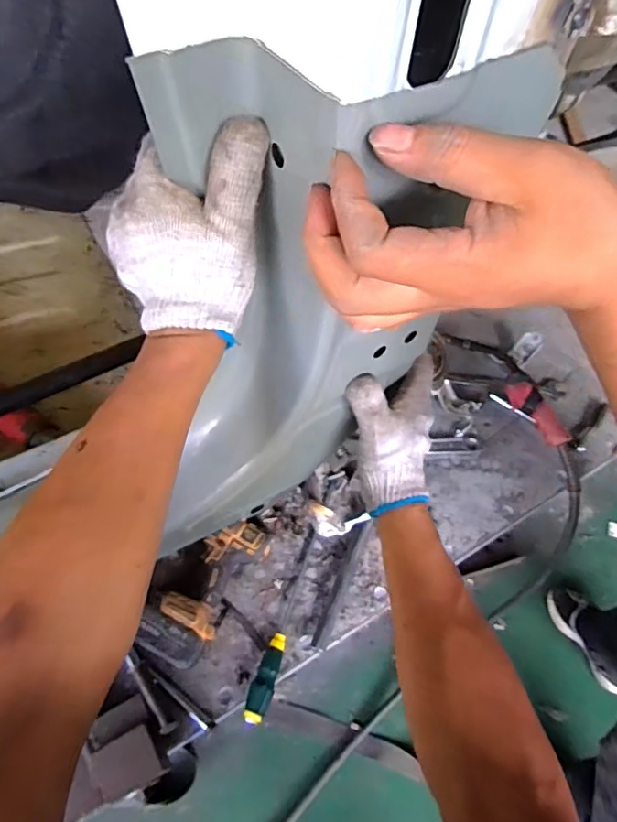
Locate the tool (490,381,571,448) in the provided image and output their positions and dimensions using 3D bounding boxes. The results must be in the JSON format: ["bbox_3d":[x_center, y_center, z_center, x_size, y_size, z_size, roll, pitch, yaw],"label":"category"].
[{"bbox_3d":[0.453,0.008,1.087,0.048,0.075,0.163,-35,67,-22],"label":"tool"}]

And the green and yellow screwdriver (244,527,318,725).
[{"bbox_3d":[-0.041,0.330,0.868,0.034,0.027,0.310,15,59,5],"label":"green and yellow screwdriver"}]

